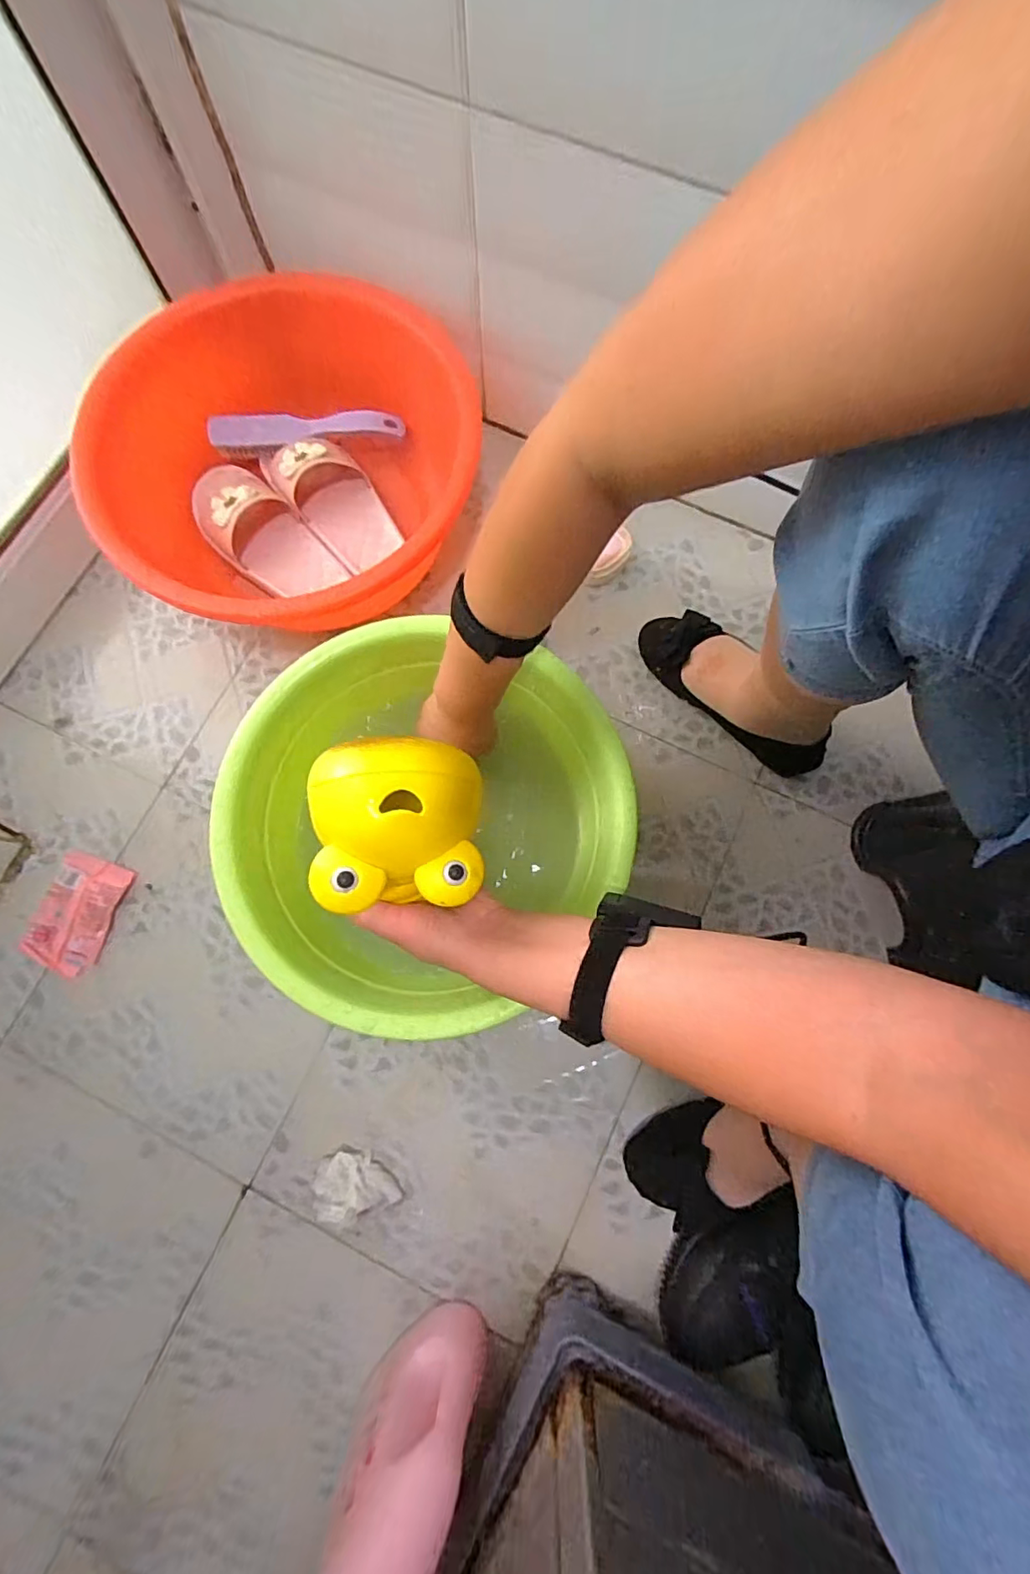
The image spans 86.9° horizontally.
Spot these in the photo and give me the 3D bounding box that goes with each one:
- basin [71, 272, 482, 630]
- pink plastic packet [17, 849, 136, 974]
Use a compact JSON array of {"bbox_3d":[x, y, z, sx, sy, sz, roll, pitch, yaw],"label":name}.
[{"bbox_3d":[-0.254,-0.356,0.616,0.424,0.153,0.390,0,79,0],"label":"basin"},{"bbox_3d":[-0.464,0.131,0.573,0.078,0.021,0.117,20,79,4],"label":"pink plastic packet"}]

